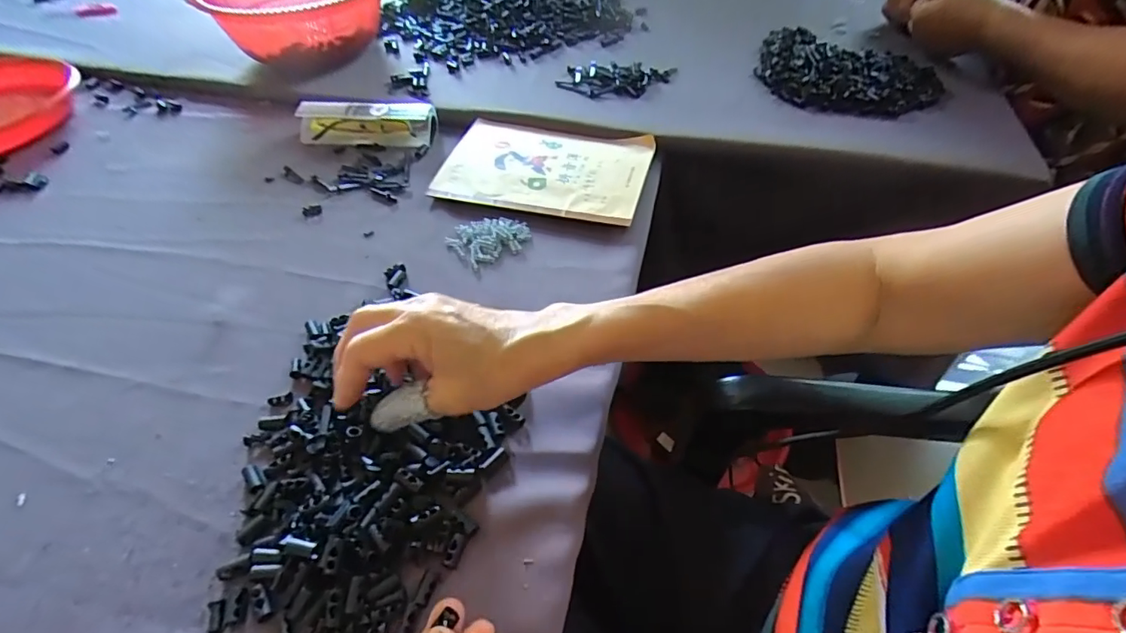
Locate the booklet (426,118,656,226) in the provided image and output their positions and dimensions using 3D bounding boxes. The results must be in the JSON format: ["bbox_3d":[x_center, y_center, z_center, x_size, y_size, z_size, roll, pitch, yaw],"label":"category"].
[{"bbox_3d":[-0.017,-0.154,0.536,0.203,0.014,0.137,11,51,12],"label":"booklet"}]

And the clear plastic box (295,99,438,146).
[{"bbox_3d":[-0.228,-0.224,0.595,0.159,0.034,0.050,2,50,5],"label":"clear plastic box"}]

